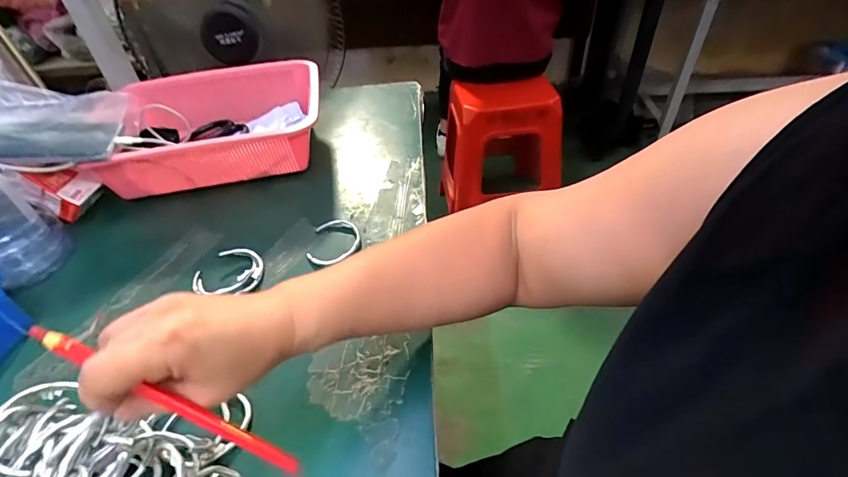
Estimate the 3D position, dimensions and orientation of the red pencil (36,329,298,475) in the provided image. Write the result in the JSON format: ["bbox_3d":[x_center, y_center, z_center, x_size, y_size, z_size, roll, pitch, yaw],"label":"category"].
[{"bbox_3d":[-0.144,0.097,0.257,0.164,0.006,0.009,38,42,-17],"label":"red pencil"}]

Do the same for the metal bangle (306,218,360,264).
[{"bbox_3d":[-0.098,0.004,0.489,0.052,0.006,0.070,1,43,7],"label":"metal bangle"}]

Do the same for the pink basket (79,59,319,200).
[{"bbox_3d":[-0.274,-0.150,0.602,0.260,0.098,0.196,-11,43,-6],"label":"pink basket"}]

